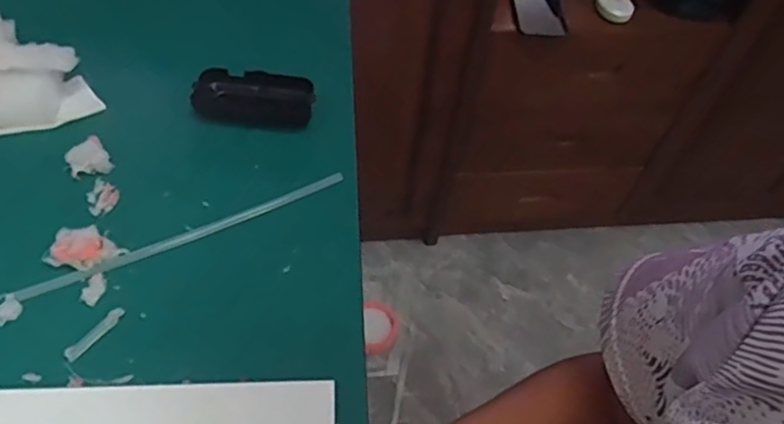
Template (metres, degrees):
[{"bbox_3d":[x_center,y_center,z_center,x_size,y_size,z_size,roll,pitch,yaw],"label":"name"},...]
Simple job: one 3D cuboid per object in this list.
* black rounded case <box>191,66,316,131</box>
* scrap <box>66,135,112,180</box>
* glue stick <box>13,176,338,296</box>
[{"bbox_3d":[-0.132,-0.110,0.605,0.112,0.026,0.050,8,54,1],"label":"black rounded case"},{"bbox_3d":[-0.262,-0.047,0.542,0.033,0.022,0.025,-22,59,-19],"label":"scrap"},{"bbox_3d":[-0.164,0.017,0.517,0.269,0.007,0.014,-22,59,-19],"label":"glue stick"}]

